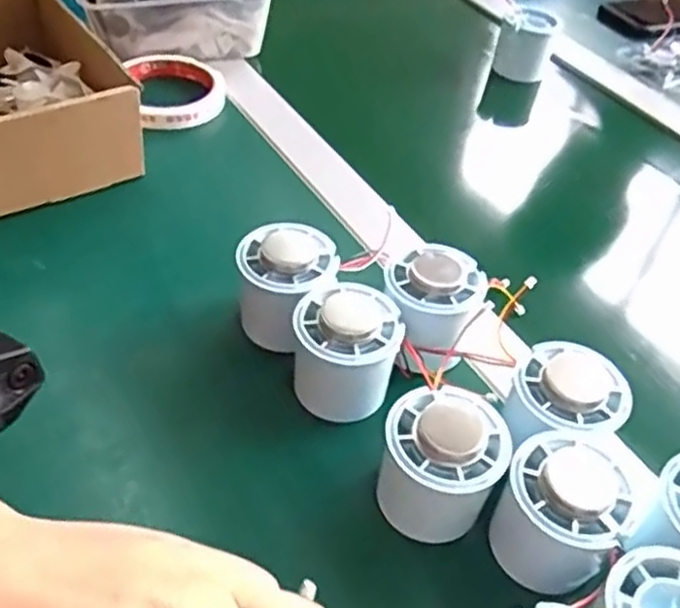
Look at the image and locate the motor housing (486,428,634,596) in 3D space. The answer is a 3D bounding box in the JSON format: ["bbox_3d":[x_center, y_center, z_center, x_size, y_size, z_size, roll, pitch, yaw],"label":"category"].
[{"bbox_3d":[0.099,0.092,0.322,0.051,0.052,0.052,4,45,-4],"label":"motor housing"}]

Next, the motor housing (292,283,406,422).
[{"bbox_3d":[0.003,0.027,0.380,0.055,0.056,0.058,1,45,-8],"label":"motor housing"}]

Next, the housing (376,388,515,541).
[{"bbox_3d":[0.046,0.075,0.337,0.052,0.055,0.047,8,45,-1],"label":"housing"}]

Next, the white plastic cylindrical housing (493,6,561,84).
[{"bbox_3d":[0.178,-0.249,0.693,0.051,0.053,0.051,12,45,3],"label":"white plastic cylindrical housing"}]

